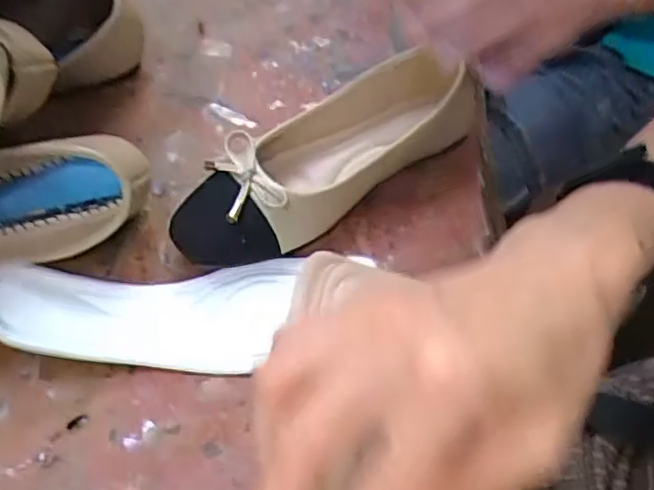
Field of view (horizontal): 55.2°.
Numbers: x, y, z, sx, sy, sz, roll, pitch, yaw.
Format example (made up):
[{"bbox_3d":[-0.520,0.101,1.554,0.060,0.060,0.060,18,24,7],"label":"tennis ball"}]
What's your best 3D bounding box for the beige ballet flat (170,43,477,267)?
[{"bbox_3d":[0.004,-0.062,0.434,0.238,0.053,0.076,-28,58,-19],"label":"beige ballet flat"}]

